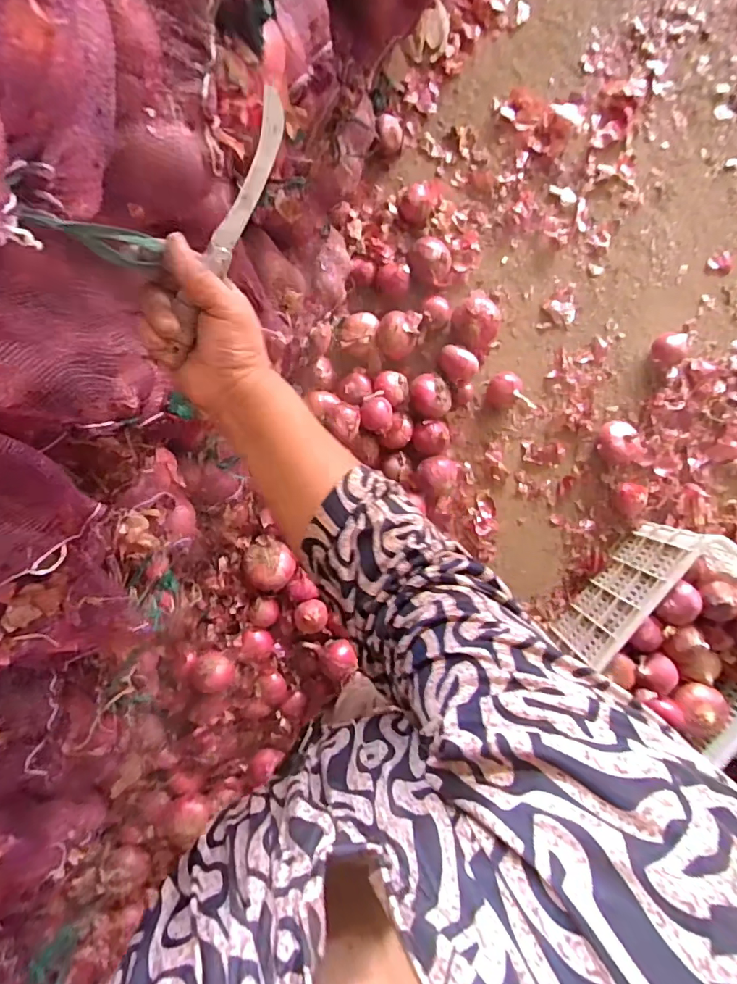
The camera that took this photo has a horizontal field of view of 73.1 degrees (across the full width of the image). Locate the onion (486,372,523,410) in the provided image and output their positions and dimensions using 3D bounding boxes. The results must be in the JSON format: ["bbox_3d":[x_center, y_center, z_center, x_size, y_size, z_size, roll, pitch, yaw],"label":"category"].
[{"bbox_3d":[0.341,-0.254,1.257,0.085,0.082,0.084,0,94,1],"label":"onion"}]

